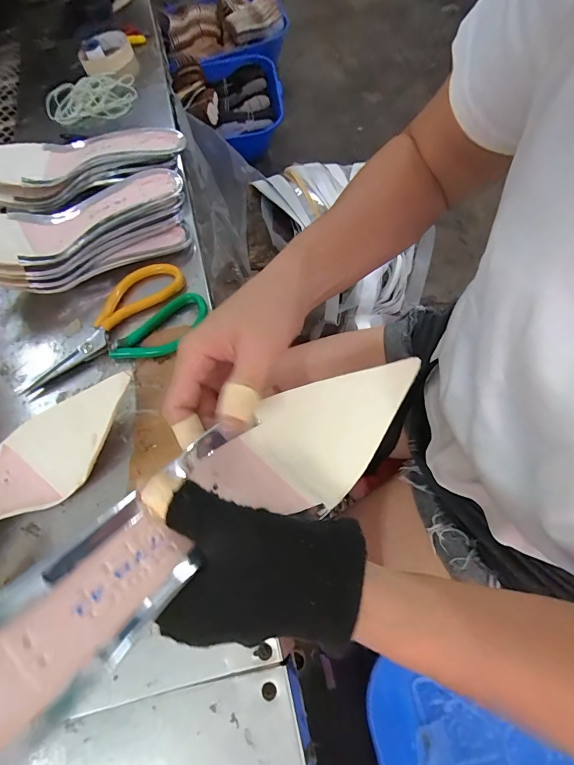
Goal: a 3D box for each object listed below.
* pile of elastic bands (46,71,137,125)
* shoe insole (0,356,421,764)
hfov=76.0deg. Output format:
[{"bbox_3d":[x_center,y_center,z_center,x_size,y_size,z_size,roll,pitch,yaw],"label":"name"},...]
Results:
[{"bbox_3d":[-0.285,-0.410,0.534,0.124,0.020,0.101,-10,66,2],"label":"pile of elastic bands"},{"bbox_3d":[-0.033,0.058,0.189,0.263,0.041,0.071,-31,65,-30],"label":"shoe insole"}]

